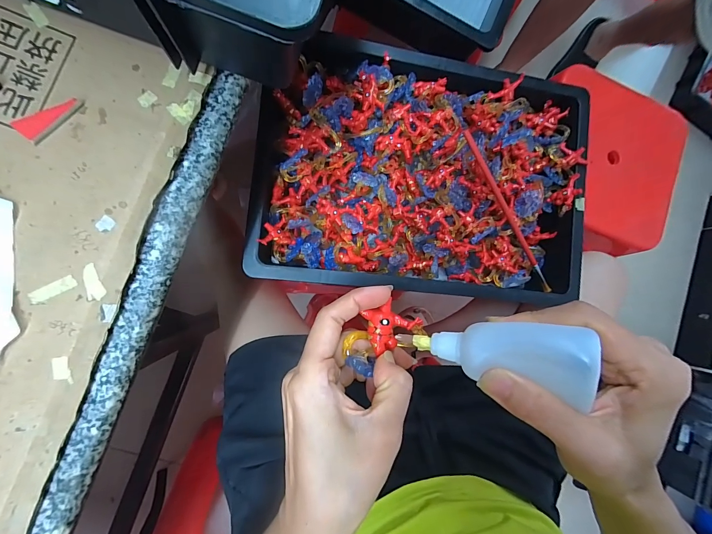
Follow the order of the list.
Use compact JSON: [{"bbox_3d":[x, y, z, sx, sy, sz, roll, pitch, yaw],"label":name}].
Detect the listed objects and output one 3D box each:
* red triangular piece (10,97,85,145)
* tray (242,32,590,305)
[{"bbox_3d":[-0.192,-0.095,0.204,0.016,0.006,0.038,43,82,-4],"label":"red triangular piece"},{"bbox_3d":[0.098,-0.124,0.441,0.444,0.075,0.312,5,87,-8],"label":"tray"}]

